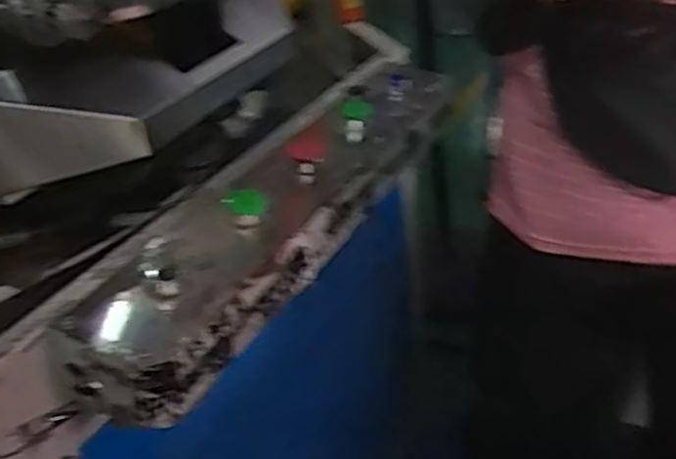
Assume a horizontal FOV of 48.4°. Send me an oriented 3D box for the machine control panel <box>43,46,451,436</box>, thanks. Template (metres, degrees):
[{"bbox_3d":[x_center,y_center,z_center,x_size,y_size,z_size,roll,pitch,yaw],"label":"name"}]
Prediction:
[{"bbox_3d":[-0.036,-0.049,0.833,0.136,0.075,0.667,9,35,26],"label":"machine control panel"}]

